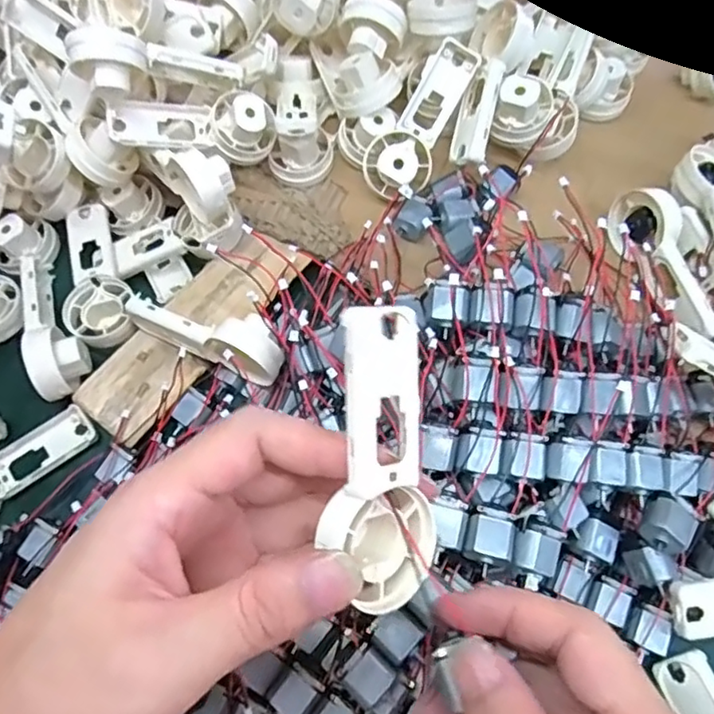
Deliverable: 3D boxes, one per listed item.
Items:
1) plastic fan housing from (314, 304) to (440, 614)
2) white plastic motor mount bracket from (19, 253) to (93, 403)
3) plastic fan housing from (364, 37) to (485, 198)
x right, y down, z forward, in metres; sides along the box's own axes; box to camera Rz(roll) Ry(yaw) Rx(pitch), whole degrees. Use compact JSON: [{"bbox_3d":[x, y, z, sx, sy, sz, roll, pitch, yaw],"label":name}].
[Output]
[{"bbox_3d":[0.003,0.031,0.196,0.039,0.022,0.094,-14,105,-31],"label":"plastic fan housing"},{"bbox_3d":[-0.176,-0.020,0.353,0.028,0.032,0.092,-26,66,-11],"label":"white plastic motor mount bracket"},{"bbox_3d":[0.038,-0.137,0.362,0.034,0.026,0.092,30,89,14],"label":"plastic fan housing"}]

